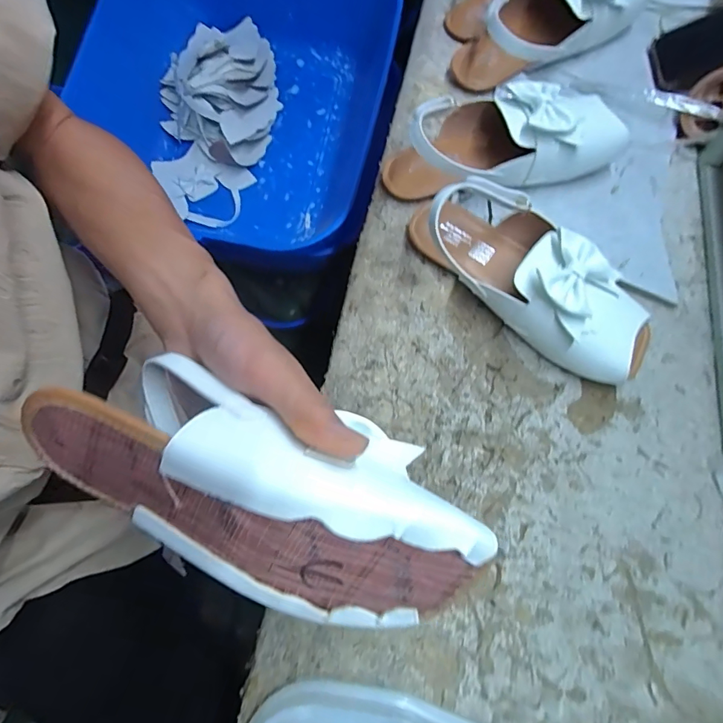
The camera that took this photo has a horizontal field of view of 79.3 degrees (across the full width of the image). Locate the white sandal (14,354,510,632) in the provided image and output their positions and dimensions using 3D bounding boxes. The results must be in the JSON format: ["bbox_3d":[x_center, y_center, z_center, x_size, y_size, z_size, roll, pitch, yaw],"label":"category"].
[{"bbox_3d":[-0.046,0.061,0.219,0.212,0.067,0.085,22,114,-2],"label":"white sandal"}]

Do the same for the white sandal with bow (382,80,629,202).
[{"bbox_3d":[0.124,-0.197,0.393,0.206,0.069,0.100,-12,69,-2],"label":"white sandal with bow"}]

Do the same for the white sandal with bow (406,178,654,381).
[{"bbox_3d":[0.134,-0.076,0.348,0.216,0.066,0.090,38,75,15],"label":"white sandal with bow"}]

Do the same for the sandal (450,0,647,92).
[{"bbox_3d":[0.194,-0.357,0.449,0.204,0.070,0.092,-31,71,-9],"label":"sandal"}]

